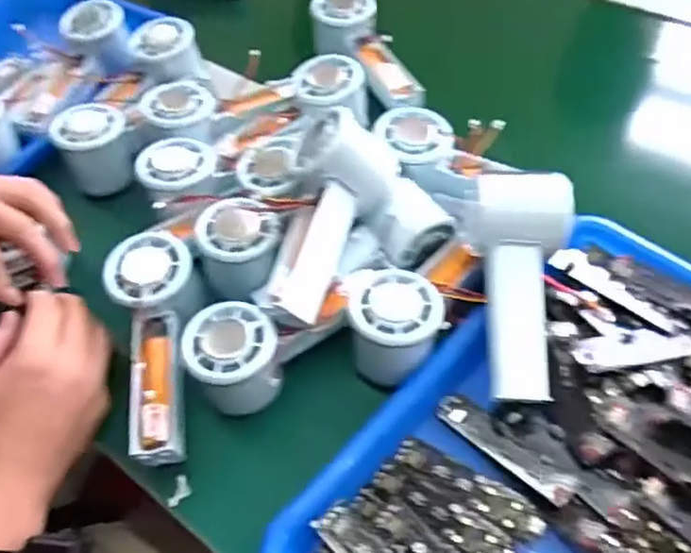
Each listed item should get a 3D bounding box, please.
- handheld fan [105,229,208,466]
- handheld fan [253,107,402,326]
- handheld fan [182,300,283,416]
[{"bbox_3d":[-0.128,0.044,0.425,0.059,0.047,0.156,-6,67,0],"label":"handheld fan"},{"bbox_3d":[-0.016,-0.039,0.428,0.062,0.056,0.147,15,68,16],"label":"handheld fan"},{"bbox_3d":[-0.071,0.056,0.416,0.054,0.057,0.057,-37,59,-21],"label":"handheld fan"}]

